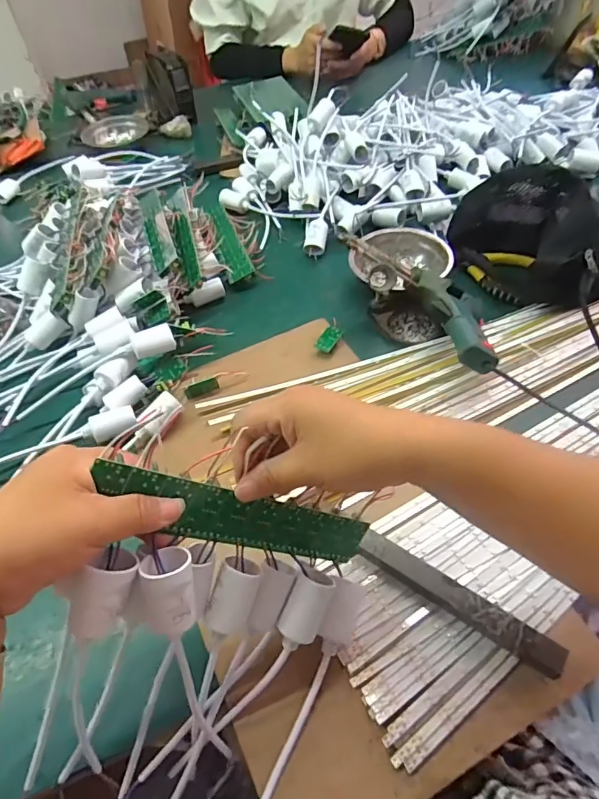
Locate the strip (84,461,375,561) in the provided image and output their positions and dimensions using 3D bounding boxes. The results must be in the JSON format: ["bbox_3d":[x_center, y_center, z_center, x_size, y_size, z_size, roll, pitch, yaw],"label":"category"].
[{"bbox_3d":[-0.034,0.079,0.314,0.035,0.197,0.004,-63,32,9],"label":"strip"}]

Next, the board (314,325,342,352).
[{"bbox_3d":[0.035,-0.072,0.565,0.021,0.004,0.035,30,72,21],"label":"board"}]

